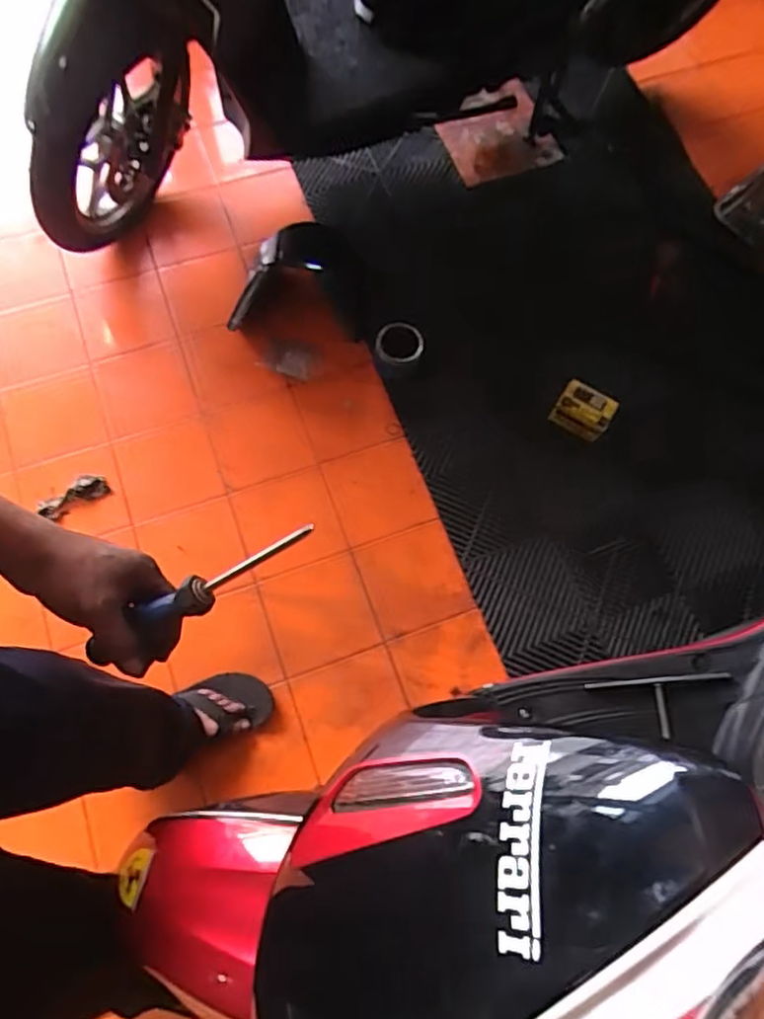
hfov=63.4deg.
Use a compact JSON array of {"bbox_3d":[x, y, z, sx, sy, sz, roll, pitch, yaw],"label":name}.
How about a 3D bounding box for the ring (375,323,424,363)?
[{"bbox_3d":[0.038,-0.367,1.364,0.107,0.025,0.087,1,99,8],"label":"ring"}]

